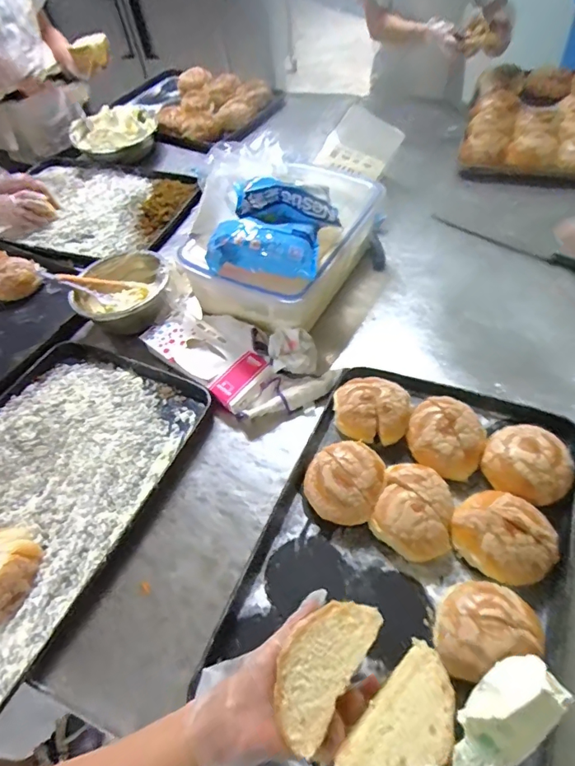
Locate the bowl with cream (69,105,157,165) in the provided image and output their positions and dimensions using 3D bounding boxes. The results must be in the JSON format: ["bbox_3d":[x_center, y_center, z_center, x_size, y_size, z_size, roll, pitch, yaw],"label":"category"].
[{"bbox_3d":[-0.544,-0.796,1.487,0.252,0.101,0.212,-31,56,-17],"label":"bowl with cream"}]

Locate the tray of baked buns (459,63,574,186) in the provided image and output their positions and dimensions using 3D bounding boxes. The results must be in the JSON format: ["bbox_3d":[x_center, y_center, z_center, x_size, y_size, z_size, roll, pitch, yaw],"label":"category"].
[{"bbox_3d":[0.693,-0.705,1.268,0.389,0.085,0.510,15,56,16],"label":"tray of baked buns"}]

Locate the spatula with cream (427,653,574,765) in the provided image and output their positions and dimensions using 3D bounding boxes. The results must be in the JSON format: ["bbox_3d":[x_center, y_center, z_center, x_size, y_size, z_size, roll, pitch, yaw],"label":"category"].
[{"bbox_3d":[0.111,0.312,0.350,0.048,0.019,0.257,39,96,29],"label":"spatula with cream"}]

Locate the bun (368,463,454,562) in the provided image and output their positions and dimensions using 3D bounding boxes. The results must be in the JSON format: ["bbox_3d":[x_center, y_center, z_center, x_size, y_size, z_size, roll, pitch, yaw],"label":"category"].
[{"bbox_3d":[0.187,0.180,0.676,0.107,0.054,0.120,19,57,19],"label":"bun"}]

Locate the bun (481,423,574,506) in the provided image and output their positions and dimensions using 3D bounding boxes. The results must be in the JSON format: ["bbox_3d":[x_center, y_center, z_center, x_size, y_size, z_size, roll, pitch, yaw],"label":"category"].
[{"bbox_3d":[0.354,0.124,0.698,0.123,0.070,0.108,35,65,30],"label":"bun"}]

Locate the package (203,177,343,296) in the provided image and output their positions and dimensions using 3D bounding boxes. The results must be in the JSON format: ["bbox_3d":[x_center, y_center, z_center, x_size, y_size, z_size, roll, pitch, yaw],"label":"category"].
[{"bbox_3d":[-0.021,-0.284,0.874,0.199,0.114,0.220,15,56,19],"label":"package"}]

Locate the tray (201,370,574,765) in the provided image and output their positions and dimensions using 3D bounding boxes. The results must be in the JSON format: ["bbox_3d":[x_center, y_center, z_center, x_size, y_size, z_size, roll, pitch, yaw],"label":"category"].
[{"bbox_3d":[0.168,0.231,0.640,0.398,0.068,0.581,17,57,17],"label":"tray"}]

